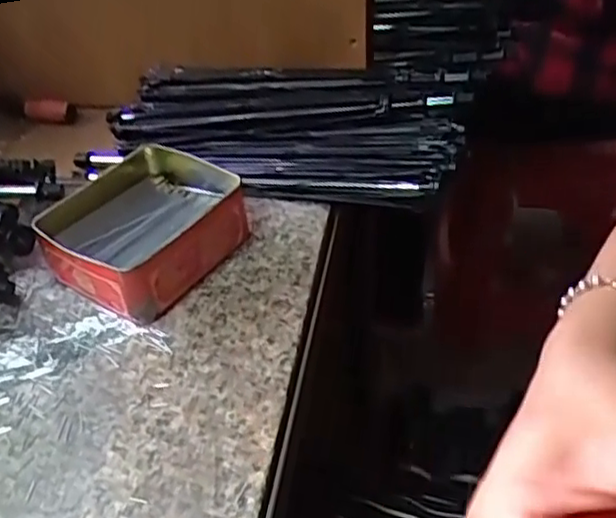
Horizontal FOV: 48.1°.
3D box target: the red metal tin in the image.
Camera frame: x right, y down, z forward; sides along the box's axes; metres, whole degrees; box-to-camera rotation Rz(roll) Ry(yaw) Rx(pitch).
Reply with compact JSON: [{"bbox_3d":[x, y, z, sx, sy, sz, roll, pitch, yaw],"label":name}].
[{"bbox_3d":[-0.116,-0.021,0.480,0.108,0.054,0.120,23,47,28],"label":"red metal tin"}]

